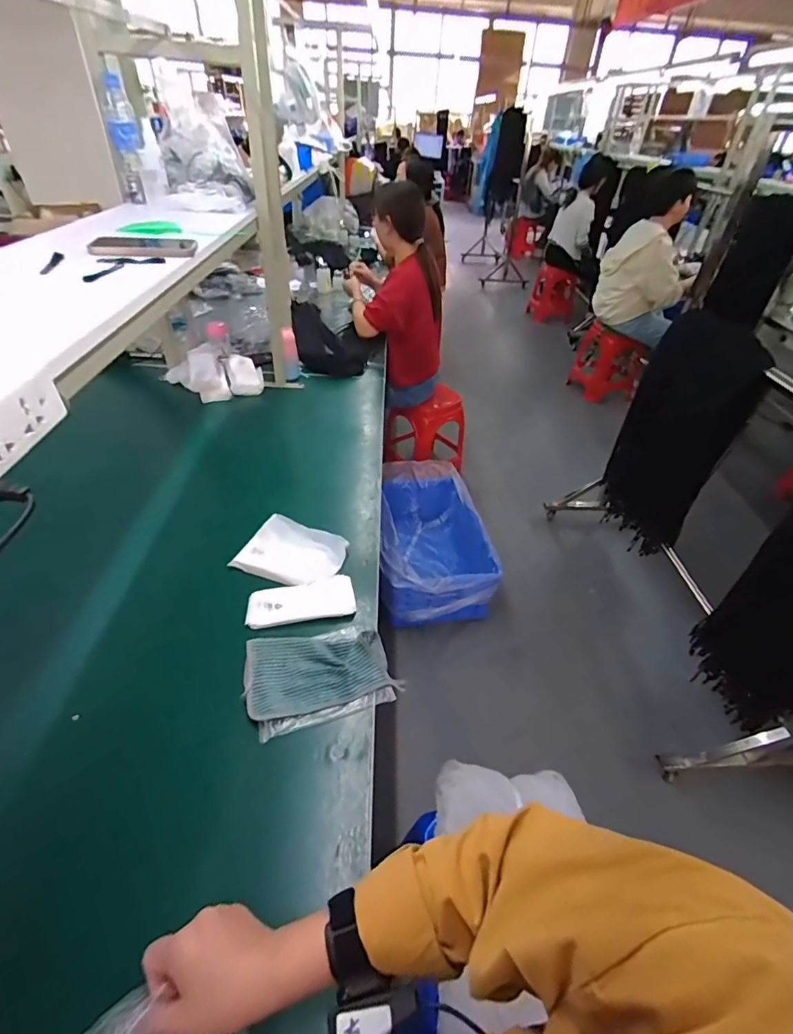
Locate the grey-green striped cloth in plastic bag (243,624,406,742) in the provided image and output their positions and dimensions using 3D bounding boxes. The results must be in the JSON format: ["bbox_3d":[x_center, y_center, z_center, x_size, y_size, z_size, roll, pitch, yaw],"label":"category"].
[{"bbox_3d":[-0.122,0.248,0.734,0.225,0.019,0.149,-9,43,-15],"label":"grey-green striped cloth in plastic bag"}]

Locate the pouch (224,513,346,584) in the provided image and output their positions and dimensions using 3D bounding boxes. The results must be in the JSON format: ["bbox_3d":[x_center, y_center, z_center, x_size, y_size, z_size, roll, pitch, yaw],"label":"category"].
[{"bbox_3d":[-0.210,0.067,0.932,0.199,0.023,0.145,14,42,10],"label":"pouch"}]

